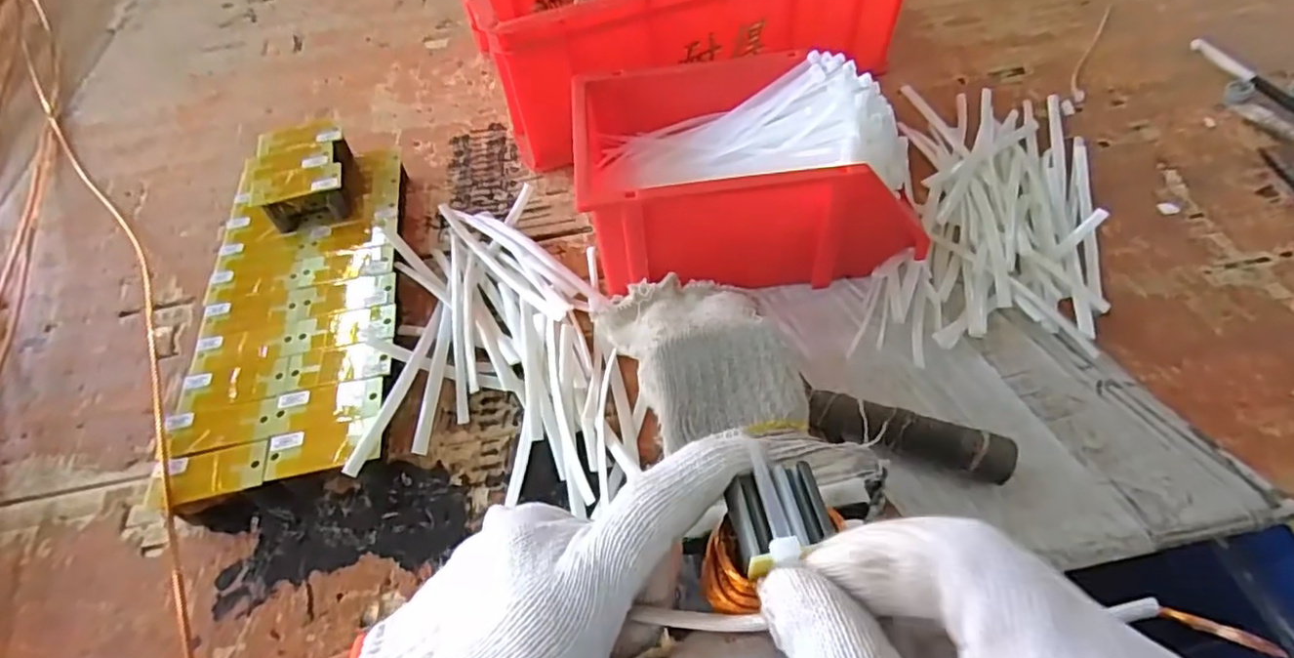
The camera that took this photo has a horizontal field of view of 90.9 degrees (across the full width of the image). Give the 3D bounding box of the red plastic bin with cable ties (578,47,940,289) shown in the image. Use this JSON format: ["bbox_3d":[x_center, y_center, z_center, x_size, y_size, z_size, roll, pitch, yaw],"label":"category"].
[{"bbox_3d":[0.071,-0.116,0.487,0.235,0.109,0.158,-8,53,-1],"label":"red plastic bin with cable ties"}]

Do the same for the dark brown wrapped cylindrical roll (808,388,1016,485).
[{"bbox_3d":[0.161,0.068,0.398,0.119,0.028,0.026,15,55,15],"label":"dark brown wrapped cylindrical roll"}]

